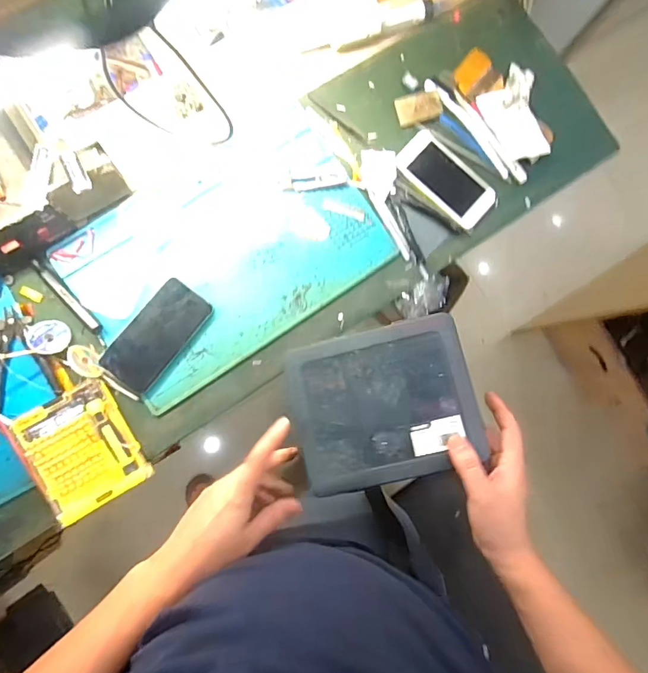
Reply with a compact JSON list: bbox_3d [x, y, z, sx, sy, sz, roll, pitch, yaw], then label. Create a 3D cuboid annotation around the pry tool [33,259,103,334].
[{"bbox_3d":[-0.317,-0.050,0.547,0.016,0.012,0.117,-43,90,-7],"label":"pry tool"}]

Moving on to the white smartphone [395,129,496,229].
[{"bbox_3d":[0.166,-0.214,0.607,0.140,0.009,0.070,43,83,0],"label":"white smartphone"}]

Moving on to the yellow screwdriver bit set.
[{"bbox_3d":[-0.281,0.134,0.523,0.106,0.028,0.132,-30,88,-7],"label":"yellow screwdriver bit set"}]

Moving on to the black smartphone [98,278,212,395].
[{"bbox_3d":[-0.206,-0.001,0.555,0.070,0.012,0.139,37,83,-1],"label":"black smartphone"}]

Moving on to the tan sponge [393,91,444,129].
[{"bbox_3d":[0.131,-0.315,0.615,0.061,0.014,0.040,-13,86,-6],"label":"tan sponge"}]

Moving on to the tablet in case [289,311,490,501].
[{"bbox_3d":[0.060,0.072,0.471,0.187,0.026,0.156,-16,74,14],"label":"tablet in case"}]

